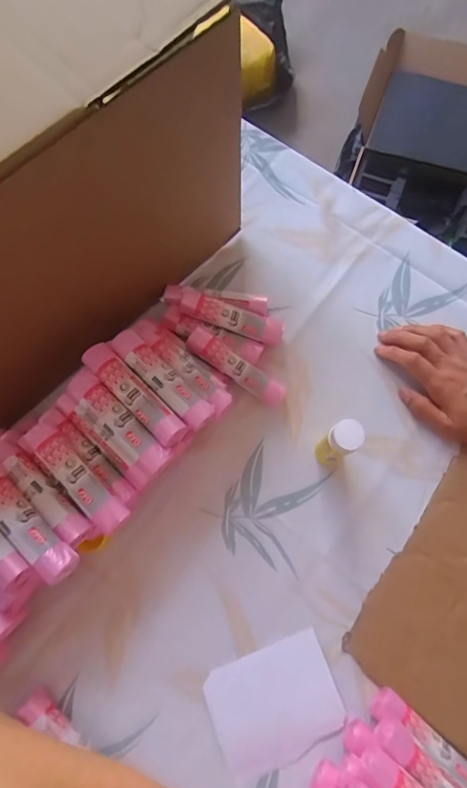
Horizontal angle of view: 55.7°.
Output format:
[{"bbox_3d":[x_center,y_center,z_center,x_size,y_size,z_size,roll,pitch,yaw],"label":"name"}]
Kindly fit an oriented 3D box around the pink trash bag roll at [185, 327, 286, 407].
[{"bbox_3d":[0.005,-0.030,0.484,0.121,0.021,0.030,35,76,-7],"label":"pink trash bag roll"}]

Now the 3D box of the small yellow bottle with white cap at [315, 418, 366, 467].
[{"bbox_3d":[0.102,0.052,0.438,0.029,0.103,0.031,0,74,0],"label":"small yellow bottle with white cap"}]

